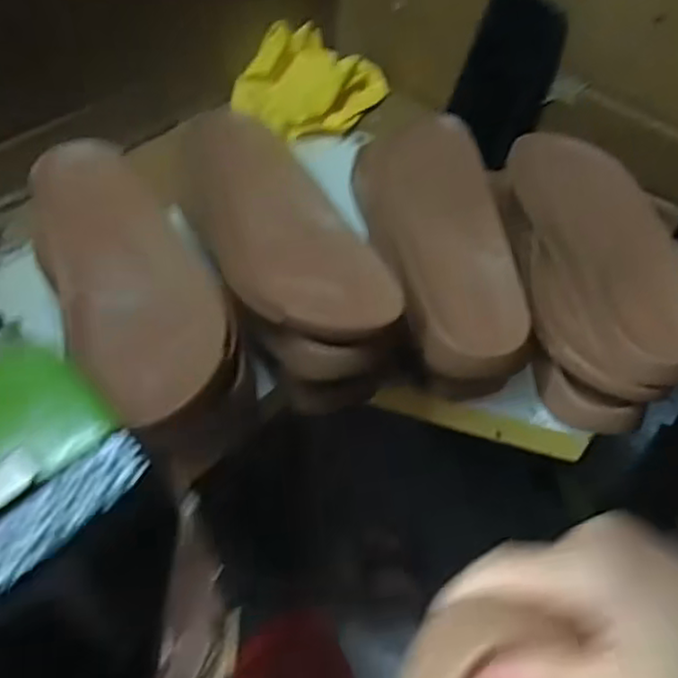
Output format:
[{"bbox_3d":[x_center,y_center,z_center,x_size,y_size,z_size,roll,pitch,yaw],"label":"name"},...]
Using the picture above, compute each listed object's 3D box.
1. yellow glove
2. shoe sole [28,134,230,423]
[{"bbox_3d":[-0.030,-0.290,0.746,0.136,0.065,0.132,24,53,15],"label":"yellow glove"},{"bbox_3d":[-0.152,-0.061,0.466,0.097,0.023,0.291,-20,55,-19],"label":"shoe sole"}]

